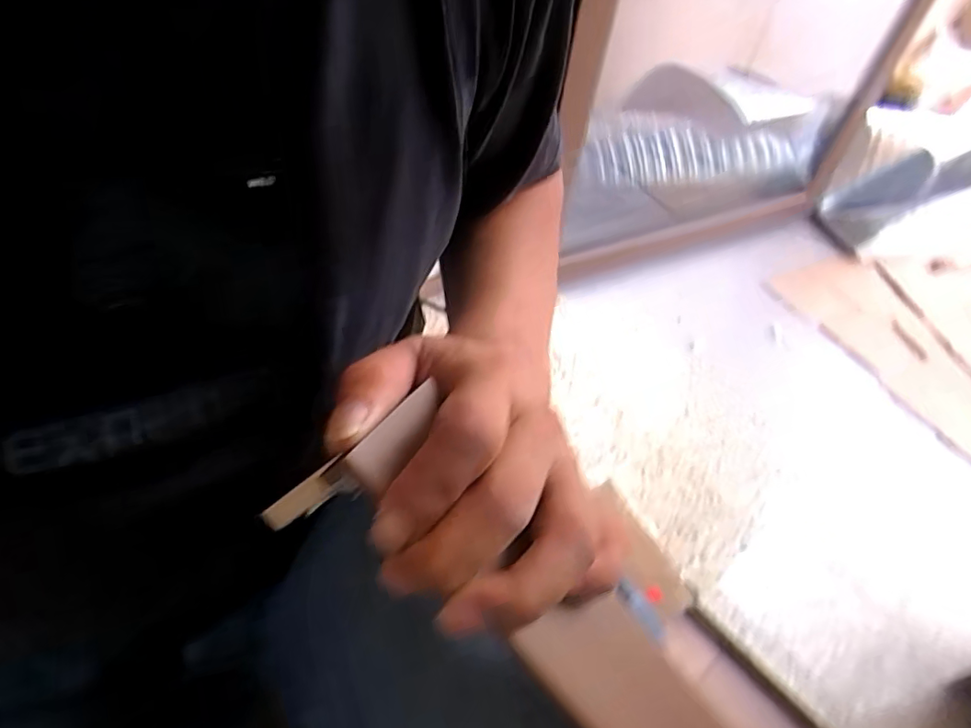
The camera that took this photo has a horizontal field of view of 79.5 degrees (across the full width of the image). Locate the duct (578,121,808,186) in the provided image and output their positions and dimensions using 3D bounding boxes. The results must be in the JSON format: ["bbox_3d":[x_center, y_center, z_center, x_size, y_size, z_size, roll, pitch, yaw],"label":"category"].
[{"bbox_3d":[0.470,-0.439,1.247,0.515,0.099,0.157,-4,48,-11],"label":"duct"}]

